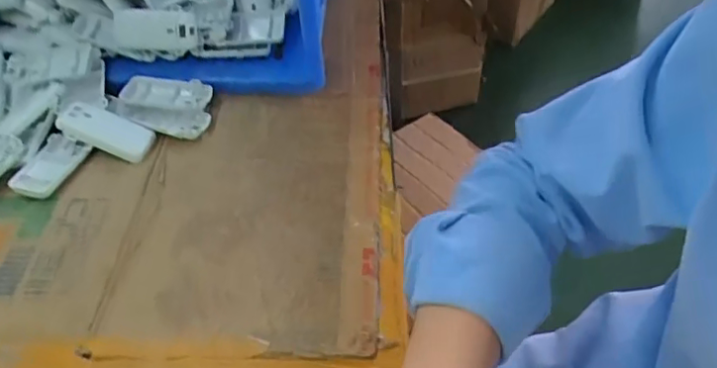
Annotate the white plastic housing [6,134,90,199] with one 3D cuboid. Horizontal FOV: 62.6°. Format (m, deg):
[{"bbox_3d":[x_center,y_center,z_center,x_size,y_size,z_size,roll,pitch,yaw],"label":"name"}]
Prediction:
[{"bbox_3d":[-0.309,-0.017,0.590,0.048,0.019,0.073,15,51,16],"label":"white plastic housing"}]

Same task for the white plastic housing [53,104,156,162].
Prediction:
[{"bbox_3d":[-0.264,-0.055,0.614,0.096,0.019,0.038,22,48,-7],"label":"white plastic housing"}]

